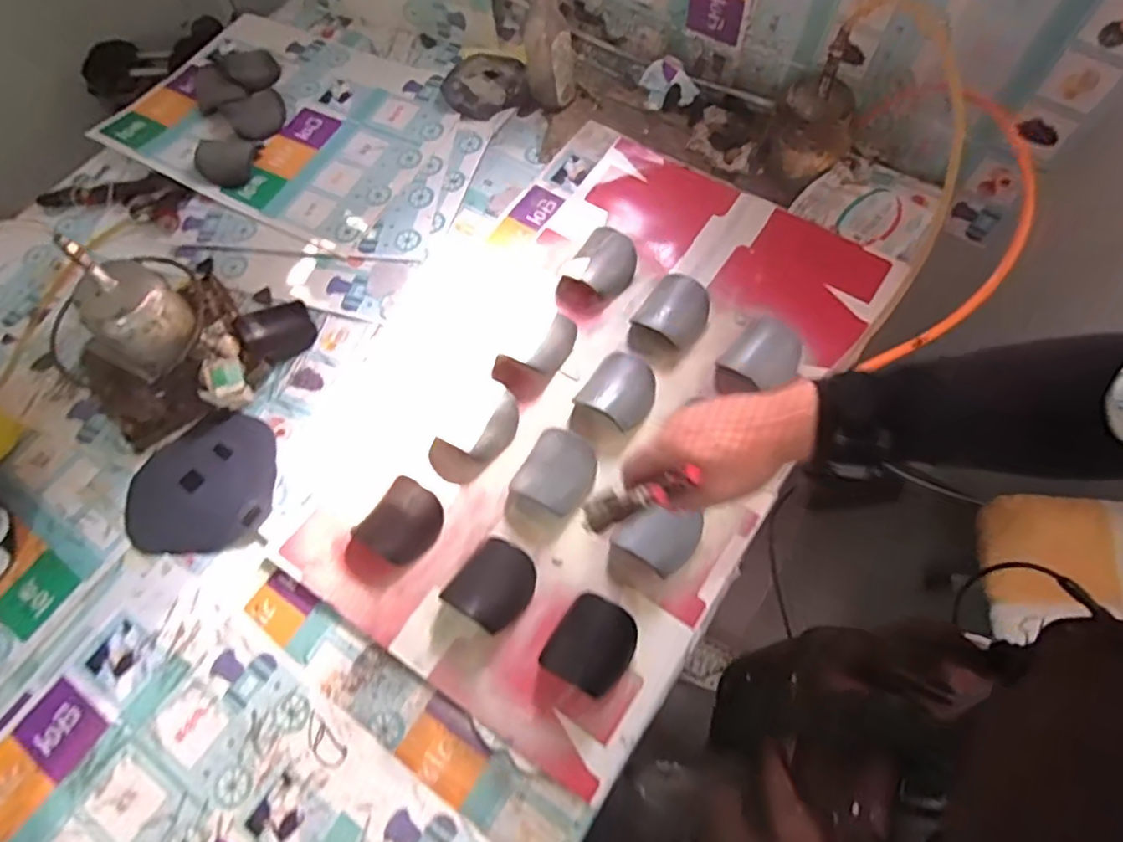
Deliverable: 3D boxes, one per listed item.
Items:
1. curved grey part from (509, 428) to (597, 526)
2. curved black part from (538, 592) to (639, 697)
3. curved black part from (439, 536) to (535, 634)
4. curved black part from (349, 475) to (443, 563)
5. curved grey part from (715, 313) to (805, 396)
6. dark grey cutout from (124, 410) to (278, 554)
[{"bbox_3d":[-0.008,0.066,0.755,0.084,0.036,0.107,30,70,16],"label":"curved grey part"},{"bbox_3d":[0.033,0.233,0.676,0.082,0.036,0.090,29,70,16],"label":"curved black part"},{"bbox_3d":[-0.073,0.178,0.705,0.083,0.038,0.090,32,71,17],"label":"curved black part"},{"bbox_3d":[-0.186,0.119,0.752,0.074,0.039,0.089,31,71,17],"label":"curved black part"},{"bbox_3d":[0.249,-0.069,0.817,0.125,0.045,0.084,-42,69,-15],"label":"curved grey part"},{"bbox_3d":[-0.441,0.071,0.797,0.179,0.008,0.179,-2,65,3],"label":"dark grey cutout"}]

